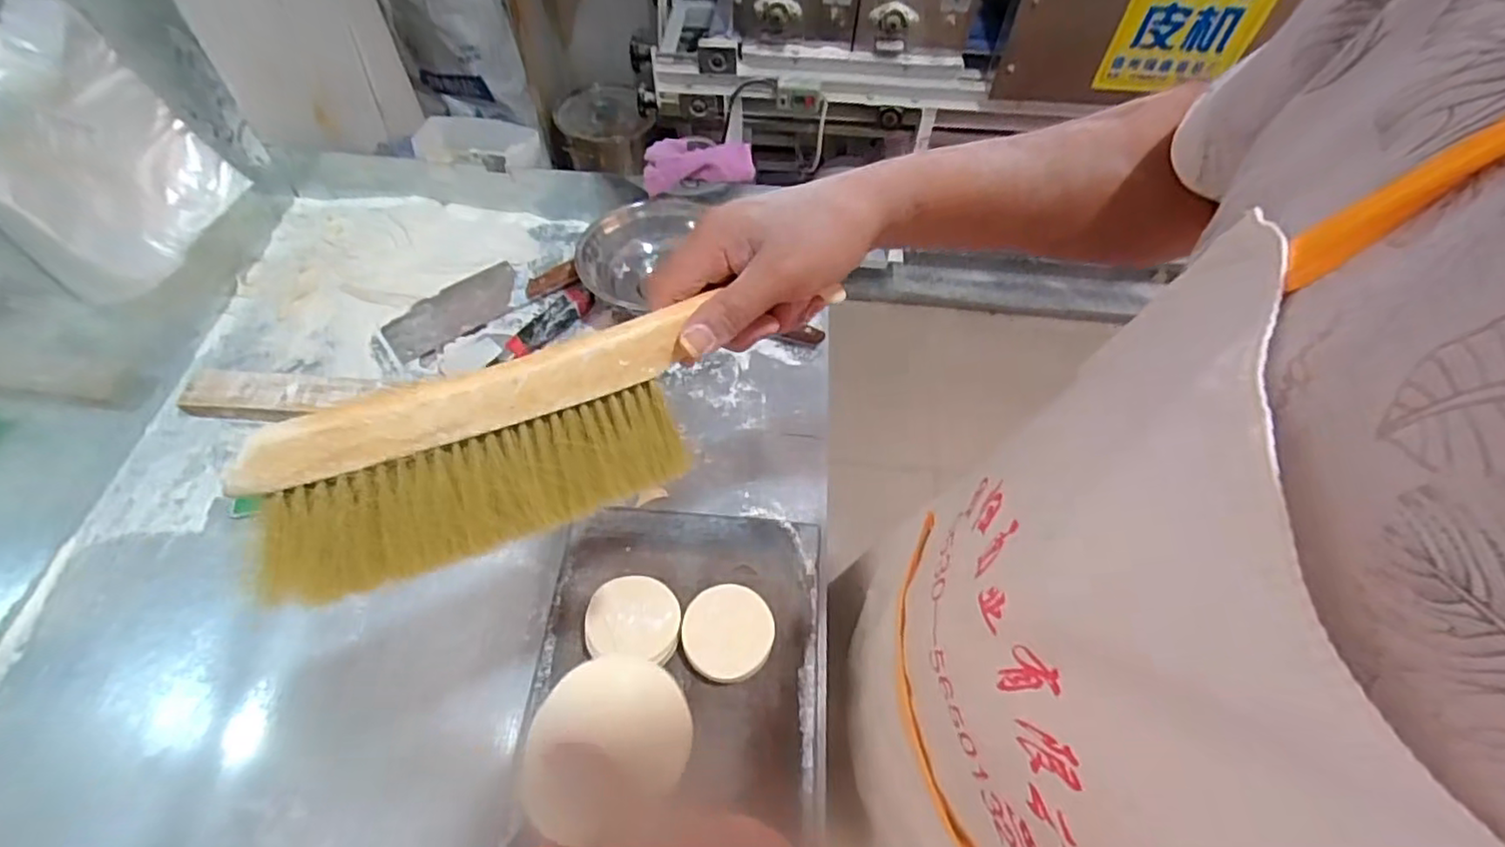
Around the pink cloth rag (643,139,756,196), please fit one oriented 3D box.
[{"bbox_3d":[-0.077,-0.367,0.915,0.153,0.044,0.069,-8,58,-8],"label":"pink cloth rag"}]

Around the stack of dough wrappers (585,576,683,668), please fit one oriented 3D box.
[{"bbox_3d":[-0.114,0.191,0.639,0.087,0.031,0.077,4,58,2],"label":"stack of dough wrappers"}]

